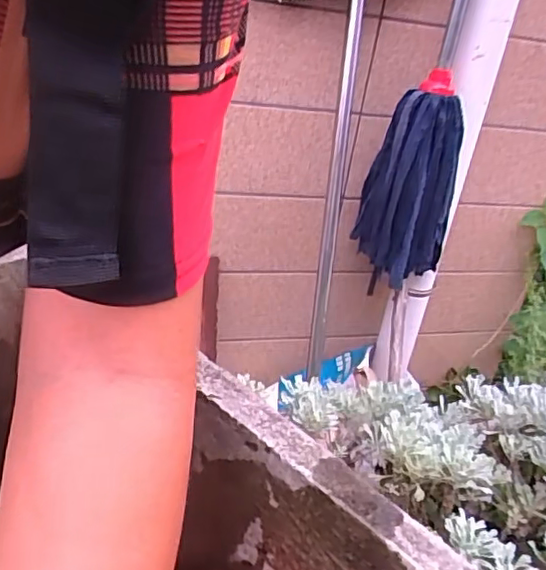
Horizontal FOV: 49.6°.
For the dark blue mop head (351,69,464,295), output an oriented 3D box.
[{"bbox_3d":[0.239,-0.175,1.030,0.120,0.342,0.114,-4,30,-20],"label":"dark blue mop head"}]

